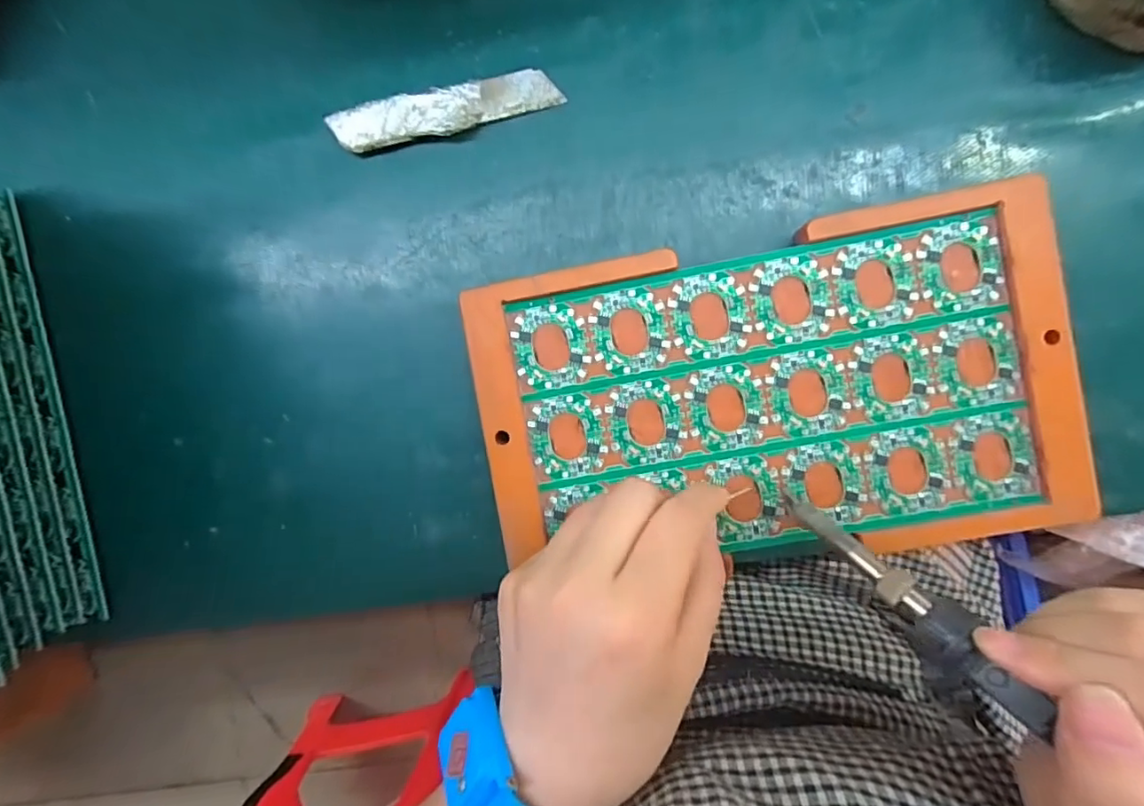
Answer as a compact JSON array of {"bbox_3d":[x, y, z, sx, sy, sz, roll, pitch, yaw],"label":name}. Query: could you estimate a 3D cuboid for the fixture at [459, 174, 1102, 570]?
[{"bbox_3d":[0.081,-0.001,0.233,0.235,0.007,0.135,-10,92,5],"label":"fixture"}]

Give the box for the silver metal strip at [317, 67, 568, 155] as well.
[{"bbox_3d":[-0.056,-0.129,0.246,0.099,0.007,0.020,-10,92,5],"label":"silver metal strip"}]

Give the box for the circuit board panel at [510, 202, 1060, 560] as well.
[{"bbox_3d":[0.082,-0.002,0.235,0.201,0.004,0.119,-11,92,5],"label":"circuit board panel"}]

